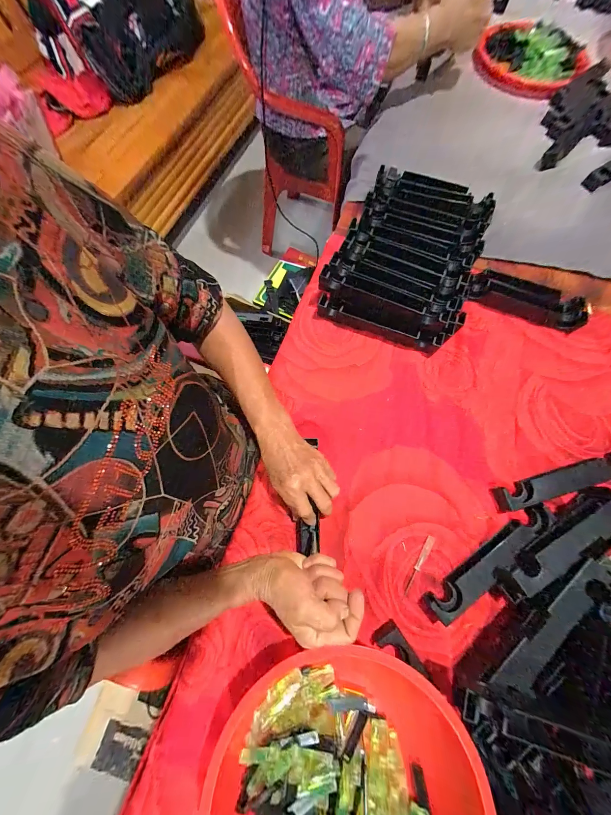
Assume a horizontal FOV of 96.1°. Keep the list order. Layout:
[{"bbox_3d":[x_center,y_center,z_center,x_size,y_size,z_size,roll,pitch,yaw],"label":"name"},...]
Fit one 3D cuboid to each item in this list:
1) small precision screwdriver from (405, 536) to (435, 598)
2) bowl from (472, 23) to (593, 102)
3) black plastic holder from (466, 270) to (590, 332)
[{"bbox_3d":[0.145,0.200,0.349,0.010,0.004,0.078,30,74,8],"label":"small precision screwdriver"},{"bbox_3d":[0.530,-0.828,0.654,0.249,0.062,0.195,17,74,3],"label":"bowl"},{"bbox_3d":[0.357,-0.174,0.446,0.190,0.027,0.056,18,73,4],"label":"black plastic holder"}]

